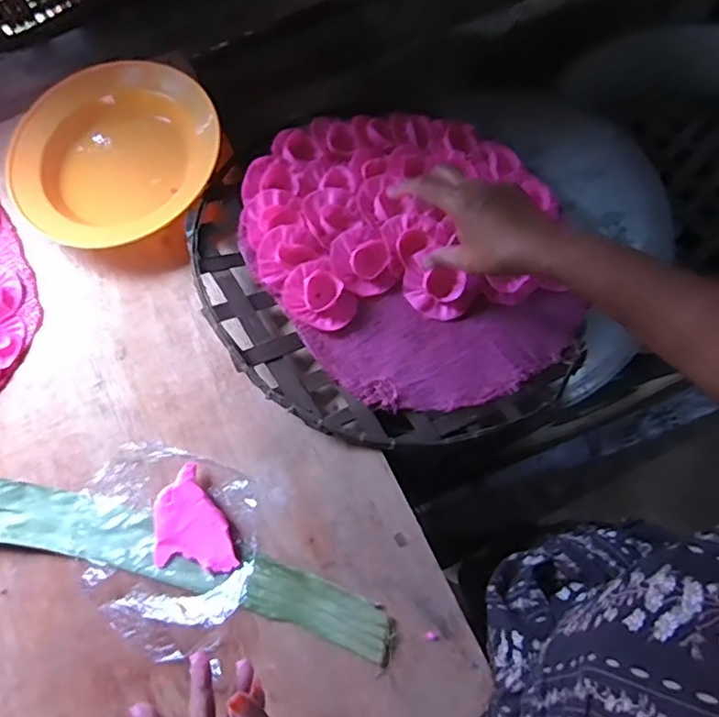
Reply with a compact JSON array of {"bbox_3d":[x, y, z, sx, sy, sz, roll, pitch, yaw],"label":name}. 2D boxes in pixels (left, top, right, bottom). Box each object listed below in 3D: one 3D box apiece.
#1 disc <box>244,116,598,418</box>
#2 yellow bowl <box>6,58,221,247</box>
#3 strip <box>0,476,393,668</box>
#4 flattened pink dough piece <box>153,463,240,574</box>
[{"bbox_3d":[0.059,-0.117,0.598,0.308,0.064,0.336,0,69,0],"label":"disc"},{"bbox_3d":[-0.245,-0.201,0.609,0.215,0.066,0.186,-33,72,-8],"label":"yellow bowl"},{"bbox_3d":[-0.172,0.166,0.500,0.408,0.015,0.056,14,73,8],"label":"strip"},{"bbox_3d":[-0.147,0.142,0.504,0.064,0.018,0.091,-18,71,-2],"label":"flattened pink dough piece"}]

